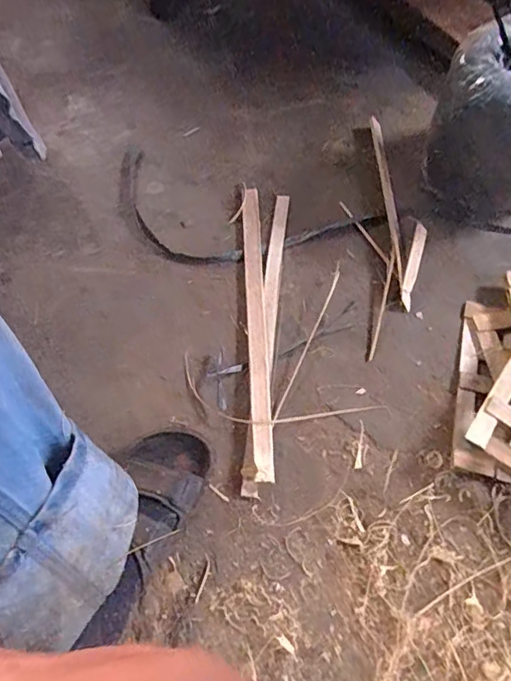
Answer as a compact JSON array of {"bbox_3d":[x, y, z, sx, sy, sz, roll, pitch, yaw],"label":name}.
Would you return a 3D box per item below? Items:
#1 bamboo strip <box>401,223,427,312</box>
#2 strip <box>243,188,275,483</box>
[{"bbox_3d":[0.212,-0.099,0.690,0.016,0.004,0.124,19,74,-8],"label":"bamboo strip"},{"bbox_3d":[0.000,-0.025,0.660,0.031,0.011,0.401,-1,66,-1],"label":"strip"}]

